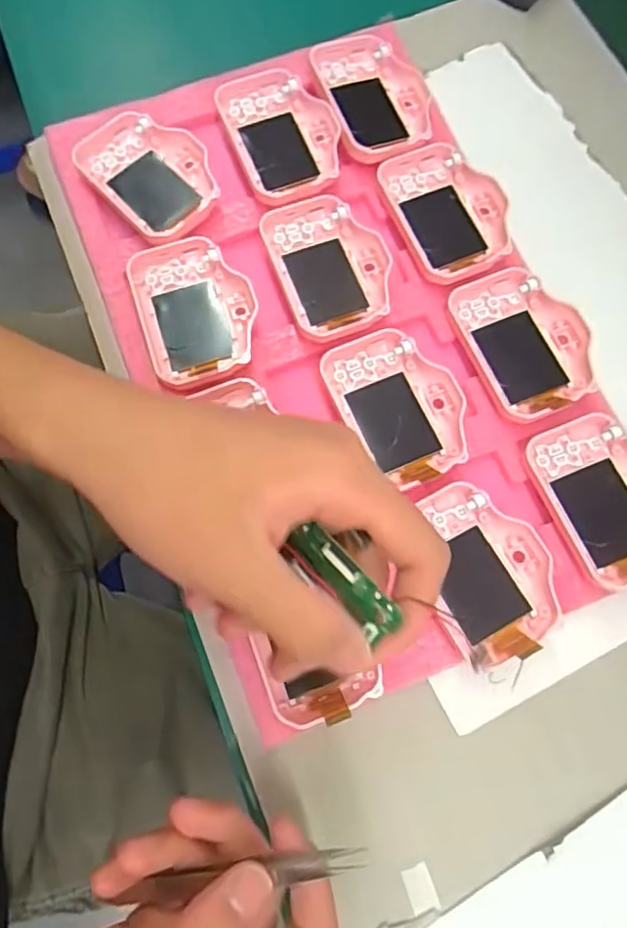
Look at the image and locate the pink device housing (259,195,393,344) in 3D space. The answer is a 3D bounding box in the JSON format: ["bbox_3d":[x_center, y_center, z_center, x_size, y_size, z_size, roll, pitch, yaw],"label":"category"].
[{"bbox_3d":[0.011,-0.110,0.350,0.061,0.014,0.083,-20,75,-7],"label":"pink device housing"}]

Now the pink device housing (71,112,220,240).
[{"bbox_3d":[-0.092,-0.170,0.365,0.061,0.014,0.083,-42,78,-12],"label":"pink device housing"}]

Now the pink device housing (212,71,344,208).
[{"bbox_3d":[-0.016,-0.194,0.373,0.061,0.016,0.086,-20,75,-7],"label":"pink device housing"}]

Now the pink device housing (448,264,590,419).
[{"bbox_3d":[0.114,-0.067,0.339,0.059,0.015,0.082,-23,75,-7],"label":"pink device housing"}]

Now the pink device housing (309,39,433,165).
[{"bbox_3d":[0.037,-0.223,0.381,0.062,0.015,0.085,-20,75,-7],"label":"pink device housing"}]

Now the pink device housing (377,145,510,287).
[{"bbox_3d":[0.078,-0.146,0.361,0.059,0.015,0.085,-19,75,-6],"label":"pink device housing"}]

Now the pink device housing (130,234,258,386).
[{"bbox_3d":[-0.065,-0.085,0.344,0.062,0.011,0.079,-16,74,-6],"label":"pink device housing"}]

